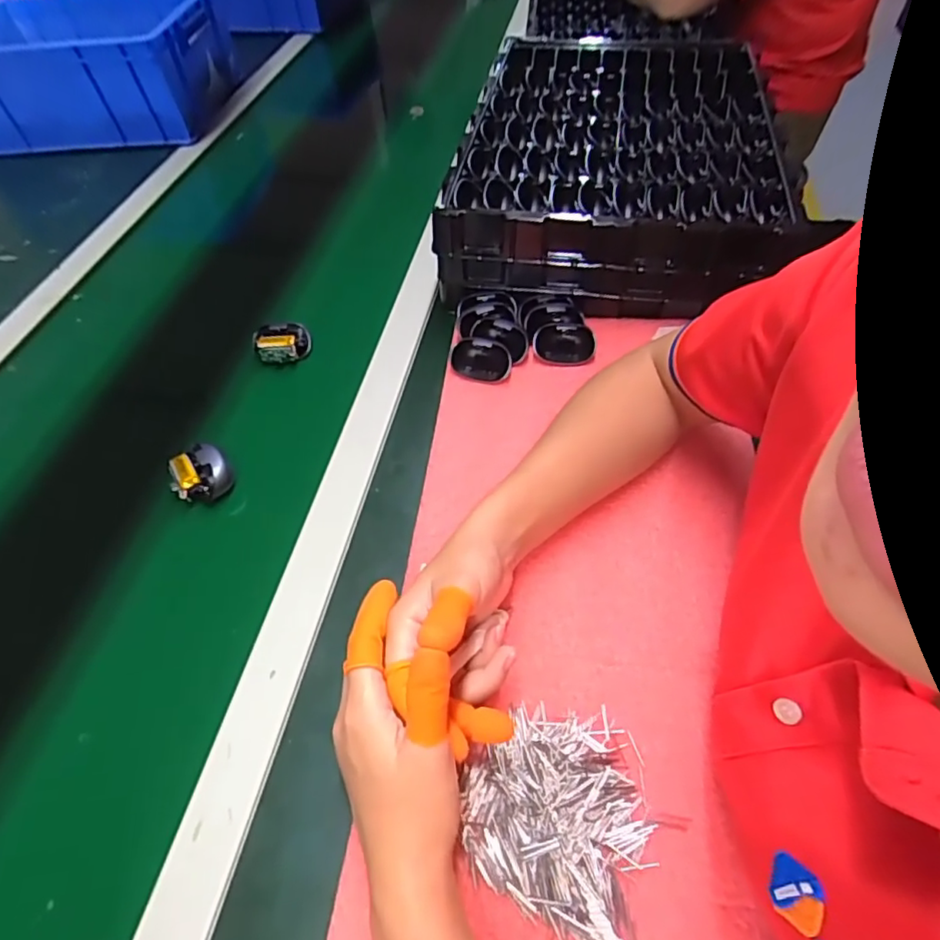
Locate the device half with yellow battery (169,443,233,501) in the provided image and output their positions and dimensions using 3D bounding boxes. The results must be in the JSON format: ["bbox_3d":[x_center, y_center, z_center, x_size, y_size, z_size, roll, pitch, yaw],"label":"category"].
[{"bbox_3d":[-0.233,0.006,0.509,0.047,0.034,0.044,-40,59,-23],"label":"device half with yellow battery"}]

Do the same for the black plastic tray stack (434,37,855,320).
[{"bbox_3d":[0.170,-0.384,0.710,0.334,0.091,0.482,5,53,9],"label":"black plastic tray stack"}]

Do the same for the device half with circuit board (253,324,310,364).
[{"bbox_3d":[-0.196,-0.130,0.609,0.058,0.032,0.032,-8,52,-1],"label":"device half with circuit board"}]

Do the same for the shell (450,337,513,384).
[{"bbox_3d":[0.010,-0.105,0.556,0.057,0.039,0.017,10,14,17],"label":"shell"}]

